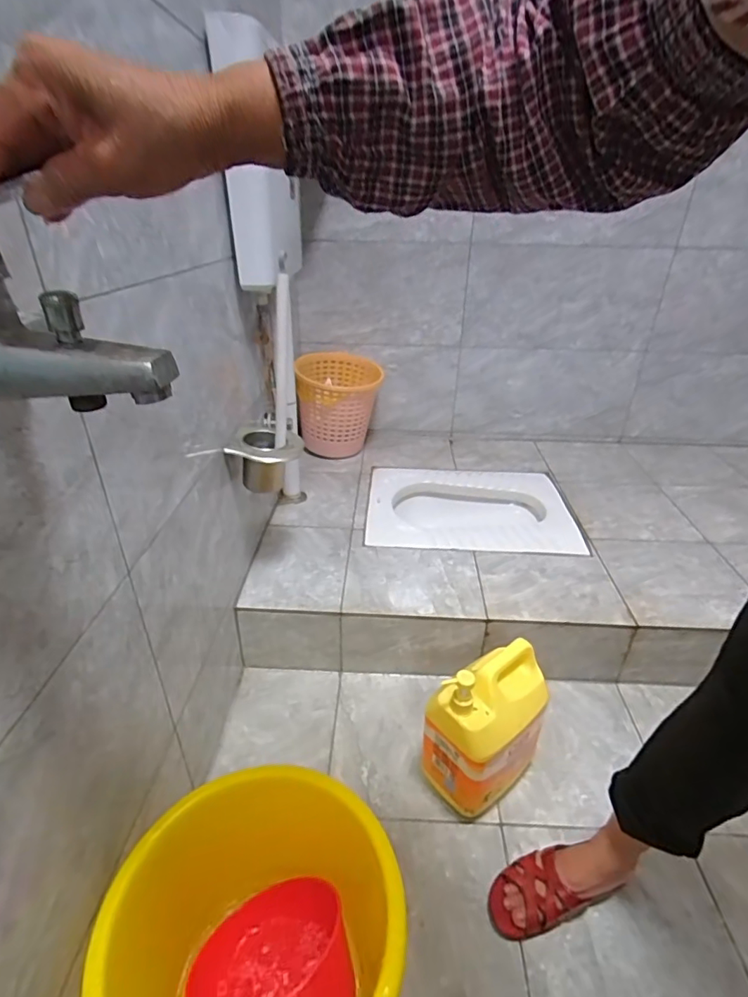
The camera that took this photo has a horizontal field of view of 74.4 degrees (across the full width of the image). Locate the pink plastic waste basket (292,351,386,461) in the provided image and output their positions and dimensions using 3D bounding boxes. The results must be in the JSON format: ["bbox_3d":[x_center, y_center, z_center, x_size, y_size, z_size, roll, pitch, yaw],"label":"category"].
[{"bbox_3d":[-0.122,-0.307,1.671,0.278,0.296,0.298,4,31,4],"label":"pink plastic waste basket"}]

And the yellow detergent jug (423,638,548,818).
[{"bbox_3d":[0.195,0.396,0.845,0.193,0.270,0.113,-18,36,-29],"label":"yellow detergent jug"}]

